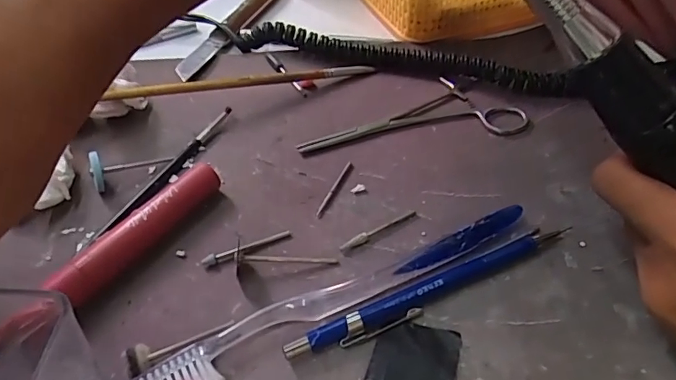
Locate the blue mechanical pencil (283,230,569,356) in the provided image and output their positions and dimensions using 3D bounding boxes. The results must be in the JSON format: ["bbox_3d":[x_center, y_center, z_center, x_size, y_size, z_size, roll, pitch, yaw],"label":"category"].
[{"bbox_3d":[0.044,0.042,0.212,0.139,0.009,0.011,-21,50,-18],"label":"blue mechanical pencil"}]

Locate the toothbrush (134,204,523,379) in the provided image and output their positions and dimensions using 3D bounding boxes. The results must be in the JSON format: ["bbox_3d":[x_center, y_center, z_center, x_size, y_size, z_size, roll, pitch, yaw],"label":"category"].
[{"bbox_3d":[0.002,0.044,0.209,0.186,0.012,0.023,-24,51,-20],"label":"toothbrush"}]

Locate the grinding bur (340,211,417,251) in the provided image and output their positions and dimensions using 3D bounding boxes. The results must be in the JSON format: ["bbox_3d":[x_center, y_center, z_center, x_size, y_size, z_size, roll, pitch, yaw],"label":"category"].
[{"bbox_3d":[0.020,0.019,0.238,0.043,0.004,0.005,-25,51,-21],"label":"grinding bur"}]

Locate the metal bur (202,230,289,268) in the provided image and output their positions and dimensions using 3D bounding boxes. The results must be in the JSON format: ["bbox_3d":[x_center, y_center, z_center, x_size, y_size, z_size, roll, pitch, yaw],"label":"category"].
[{"bbox_3d":[-0.044,0.027,0.232,0.043,0.004,0.005,-19,49,-16],"label":"metal bur"}]

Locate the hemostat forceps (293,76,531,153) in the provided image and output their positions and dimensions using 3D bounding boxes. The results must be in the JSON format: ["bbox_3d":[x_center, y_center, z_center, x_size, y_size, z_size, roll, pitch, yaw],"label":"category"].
[{"bbox_3d":[0.043,-0.049,0.301,0.136,0.004,0.055,-5,47,-4],"label":"hemostat forceps"}]

